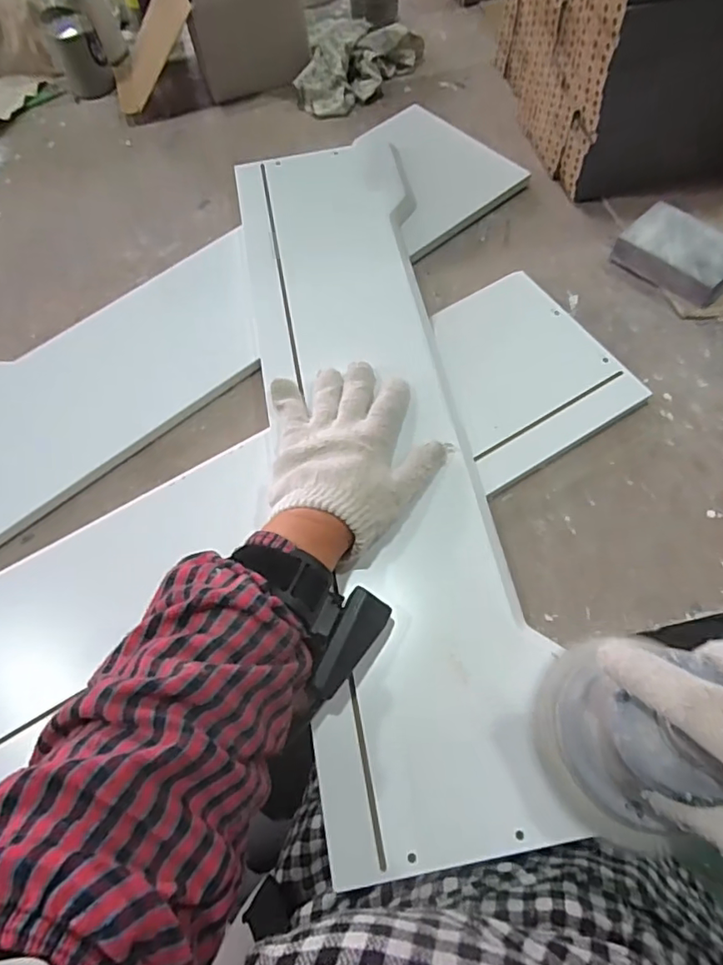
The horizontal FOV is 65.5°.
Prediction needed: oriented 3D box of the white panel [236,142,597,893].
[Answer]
[{"bbox_3d":[0.004,-0.065,0.463,0.156,0.014,0.641,-10,63,-3],"label":"white panel"}]

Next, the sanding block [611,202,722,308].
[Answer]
[{"bbox_3d":[0.294,-0.210,0.522,0.098,0.031,0.074,40,70,21],"label":"sanding block"}]

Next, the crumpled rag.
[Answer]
[{"bbox_3d":[-0.001,-0.519,0.690,0.144,0.044,0.170,6,62,6],"label":"crumpled rag"}]

